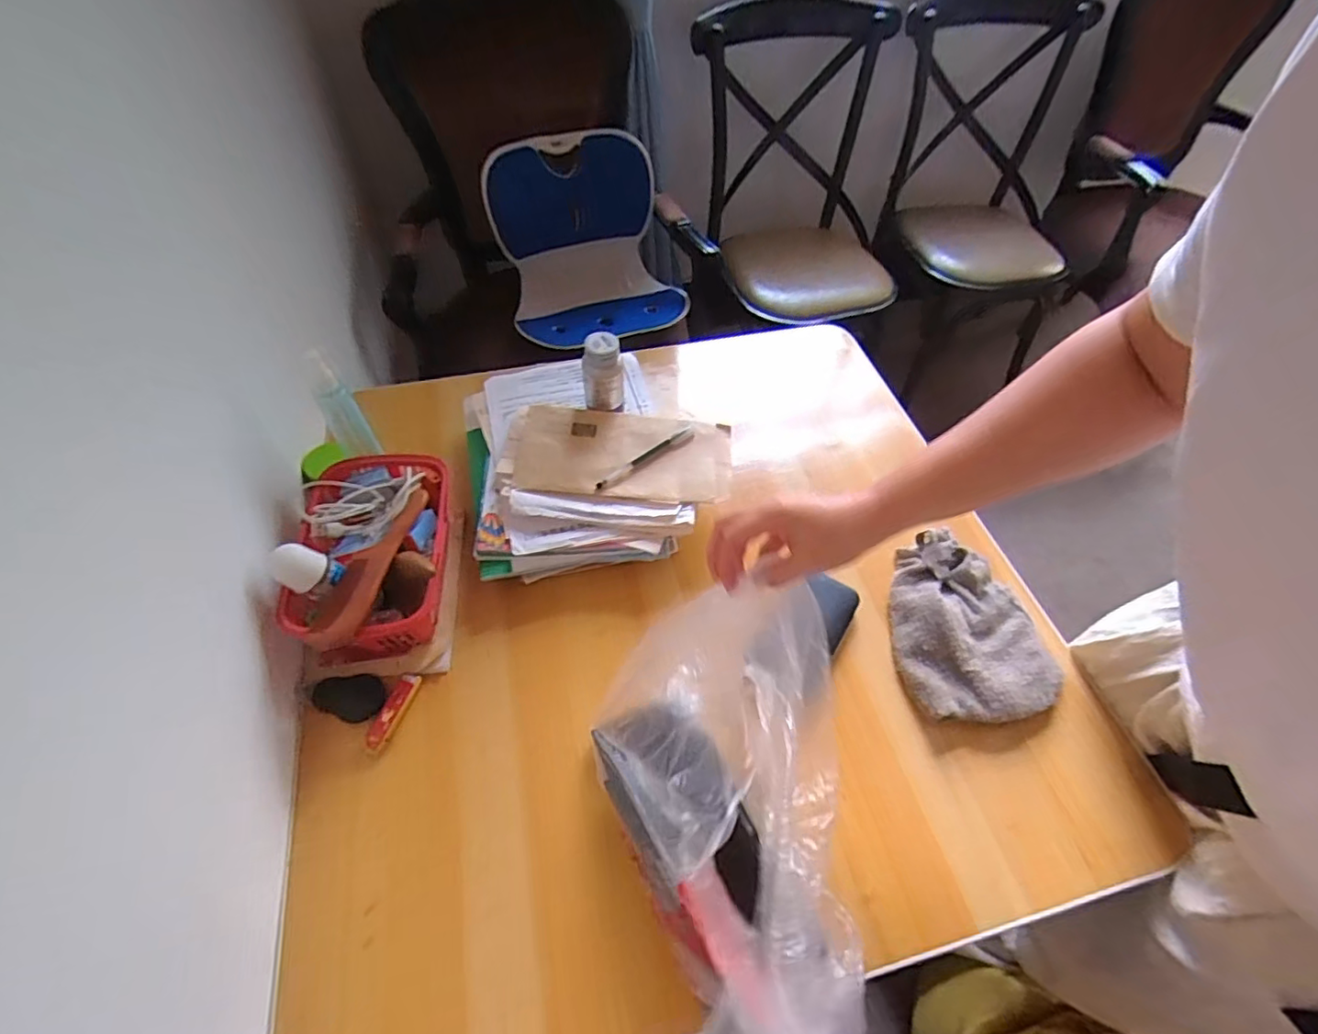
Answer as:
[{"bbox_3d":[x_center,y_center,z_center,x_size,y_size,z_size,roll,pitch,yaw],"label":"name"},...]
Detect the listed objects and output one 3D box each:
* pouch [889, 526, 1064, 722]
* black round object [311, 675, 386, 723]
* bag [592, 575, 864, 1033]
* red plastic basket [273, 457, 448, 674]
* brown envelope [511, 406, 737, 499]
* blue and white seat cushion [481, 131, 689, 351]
[{"bbox_3d":[0.324,0.113,0.639,0.157,0.032,0.203,-10,55,-9],"label":"pouch"},{"bbox_3d":[-0.308,0.177,0.587,0.064,0.011,0.042,11,54,6],"label":"black round object"},{"bbox_3d":[0.052,0.228,0.446,0.182,0.163,0.375,-5,35,-5],"label":"bag"},{"bbox_3d":[-0.295,0.043,0.628,0.151,0.101,0.228,-9,55,-9],"label":"red plastic basket"},{"bbox_3d":[-0.041,-0.076,0.702,0.248,0.011,0.118,5,61,0],"label":"brown envelope"},{"bbox_3d":[-0.125,-0.497,1.140,0.333,0.285,0.363,-15,56,-13],"label":"blue and white seat cushion"}]

